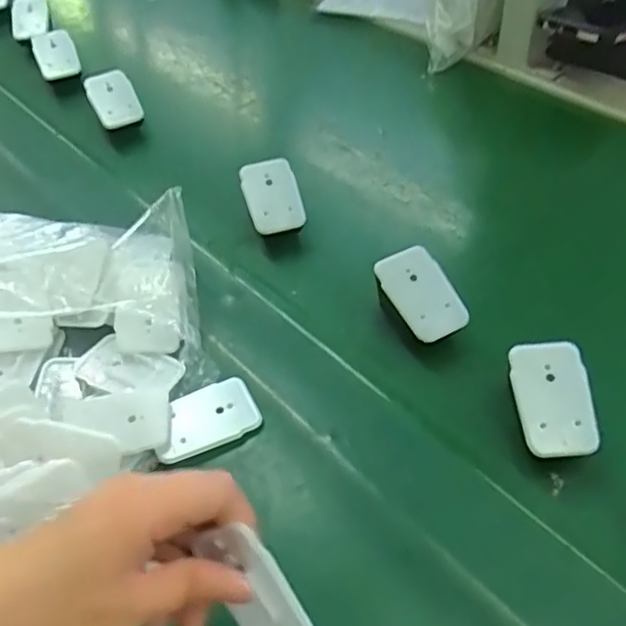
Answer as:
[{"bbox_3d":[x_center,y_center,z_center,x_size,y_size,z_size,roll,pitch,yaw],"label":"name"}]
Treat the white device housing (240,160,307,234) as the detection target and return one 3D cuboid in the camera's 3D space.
[{"bbox_3d":[-0.034,-0.098,0.532,0.045,0.012,0.064,-14,76,-13],"label":"white device housing"}]

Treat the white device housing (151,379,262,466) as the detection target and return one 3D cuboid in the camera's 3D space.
[{"bbox_3d":[-0.071,0.072,0.424,0.068,0.013,0.044,-21,50,-12],"label":"white device housing"}]

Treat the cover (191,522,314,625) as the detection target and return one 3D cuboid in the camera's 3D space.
[{"bbox_3d":[-0.024,0.126,0.284,0.031,0.071,0.007,-30,3,17],"label":"cover"}]

